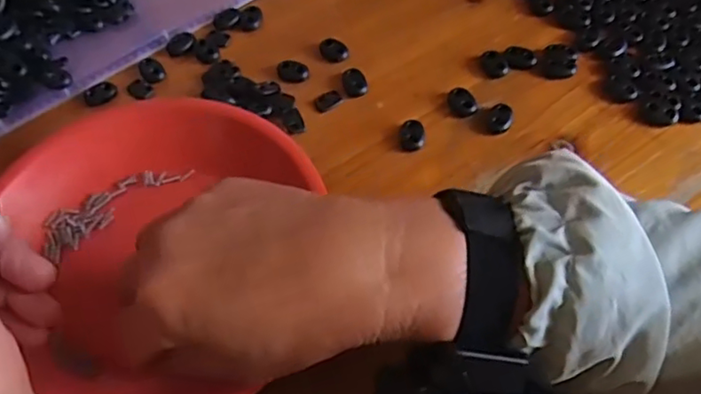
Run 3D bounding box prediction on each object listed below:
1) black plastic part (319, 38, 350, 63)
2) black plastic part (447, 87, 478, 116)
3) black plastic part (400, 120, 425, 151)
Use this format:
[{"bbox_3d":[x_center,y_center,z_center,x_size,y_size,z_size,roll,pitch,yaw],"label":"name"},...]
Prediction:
[{"bbox_3d":[-0.012,-0.100,0.411,0.020,0.008,0.014,24,63,15],"label":"black plastic part"},{"bbox_3d":[0.071,-0.061,0.386,0.015,0.005,0.022,-21,61,-10],"label":"black plastic part"},{"bbox_3d":[0.038,-0.039,0.373,0.015,0.009,0.019,-3,60,0],"label":"black plastic part"}]

